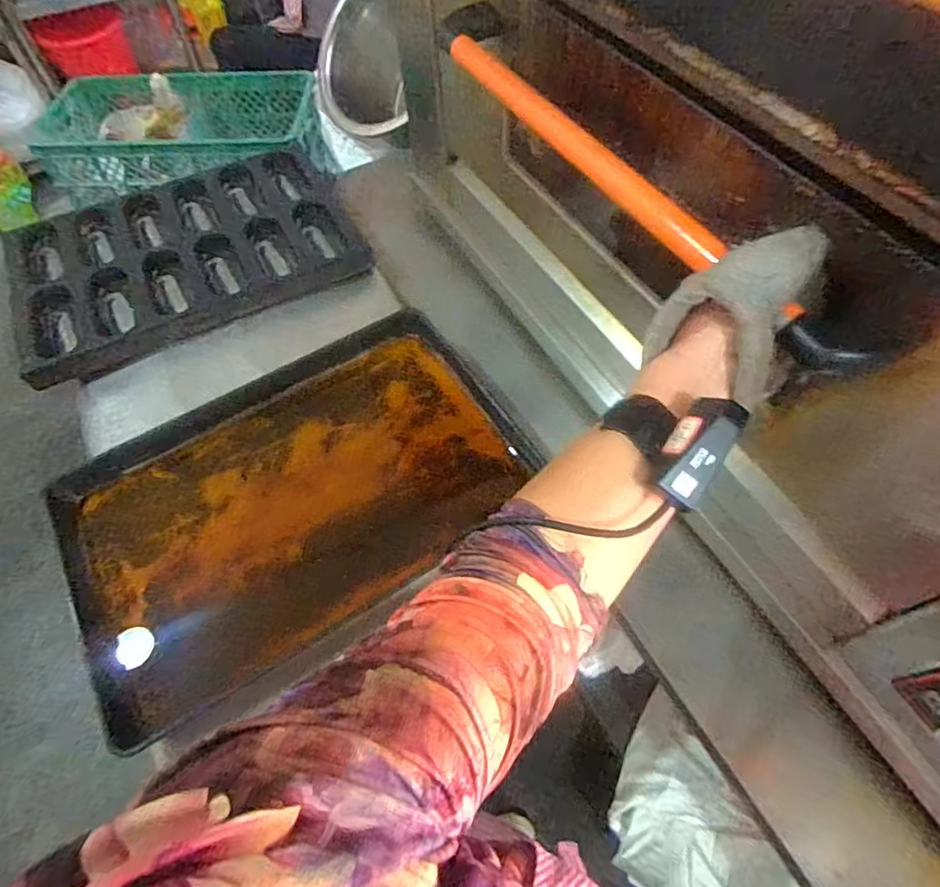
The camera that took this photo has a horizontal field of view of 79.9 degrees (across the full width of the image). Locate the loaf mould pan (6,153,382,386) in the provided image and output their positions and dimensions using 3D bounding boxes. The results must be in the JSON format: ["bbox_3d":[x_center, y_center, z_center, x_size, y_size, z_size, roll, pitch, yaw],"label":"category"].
[{"bbox_3d":[-0.543,-0.374,1.080,0.629,0.073,0.428,-26,61,-13],"label":"loaf mould pan"}]

